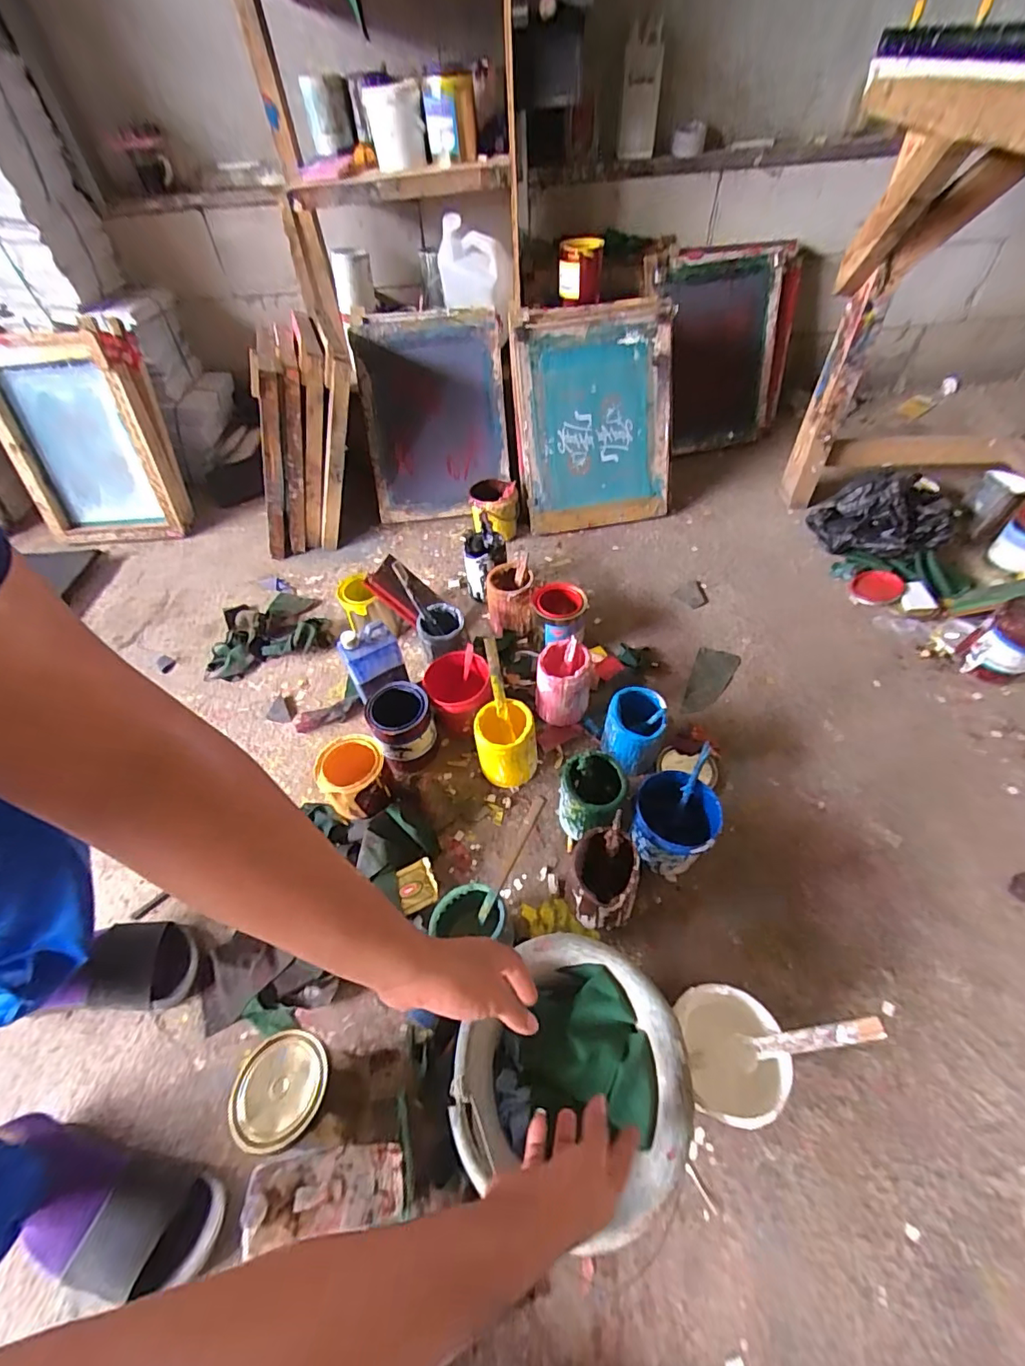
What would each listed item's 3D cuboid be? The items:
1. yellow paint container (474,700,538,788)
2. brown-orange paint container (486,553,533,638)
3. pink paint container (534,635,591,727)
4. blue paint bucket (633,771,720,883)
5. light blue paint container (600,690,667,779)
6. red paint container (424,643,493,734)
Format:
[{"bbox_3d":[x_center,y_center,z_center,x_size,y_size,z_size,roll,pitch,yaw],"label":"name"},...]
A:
[{"bbox_3d":[-0.009,0.116,0.924,0.098,0.147,0.100,-3,50,3],"label":"yellow paint container"},{"bbox_3d":[-0.004,-0.187,1.160,0.099,0.160,0.099,-2,50,4],"label":"brown-orange paint container"},{"bbox_3d":[0.097,0.002,1.002,0.100,0.139,0.109,-3,50,3],"label":"pink paint container"},{"bbox_3d":[0.254,0.228,0.820,0.119,0.125,0.123,-3,50,3],"label":"blue paint bucket"},{"bbox_3d":[0.213,0.092,0.924,0.099,0.129,0.109,12,52,15],"label":"light blue paint container"},{"bbox_3d":[-0.100,0.021,0.994,0.114,0.106,0.135,-13,50,-5],"label":"red paint container"}]

